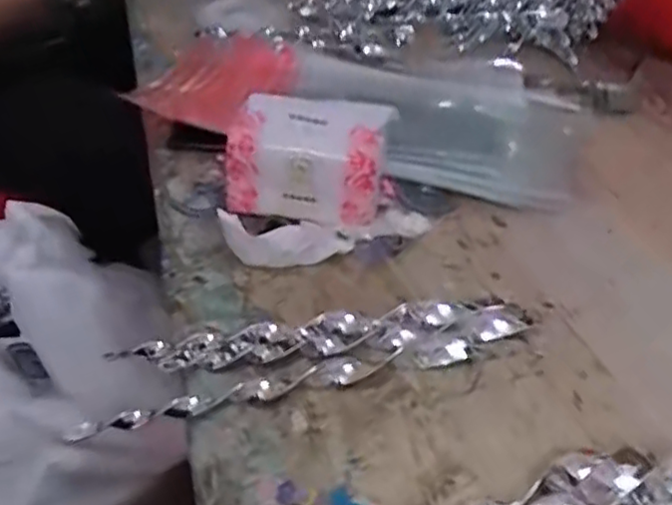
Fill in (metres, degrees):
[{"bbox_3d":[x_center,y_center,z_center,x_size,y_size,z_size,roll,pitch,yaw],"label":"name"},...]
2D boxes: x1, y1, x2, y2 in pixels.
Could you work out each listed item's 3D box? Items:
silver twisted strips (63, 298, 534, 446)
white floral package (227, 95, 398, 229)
[{"bbox_3d":[0.005,0.063,0.476,0.335,0.033,0.051,-8,40,-16],"label":"silver twisted strips"},{"bbox_3d":[-0.025,-0.084,0.593,0.133,0.082,0.080,7,38,3],"label":"white floral package"}]

